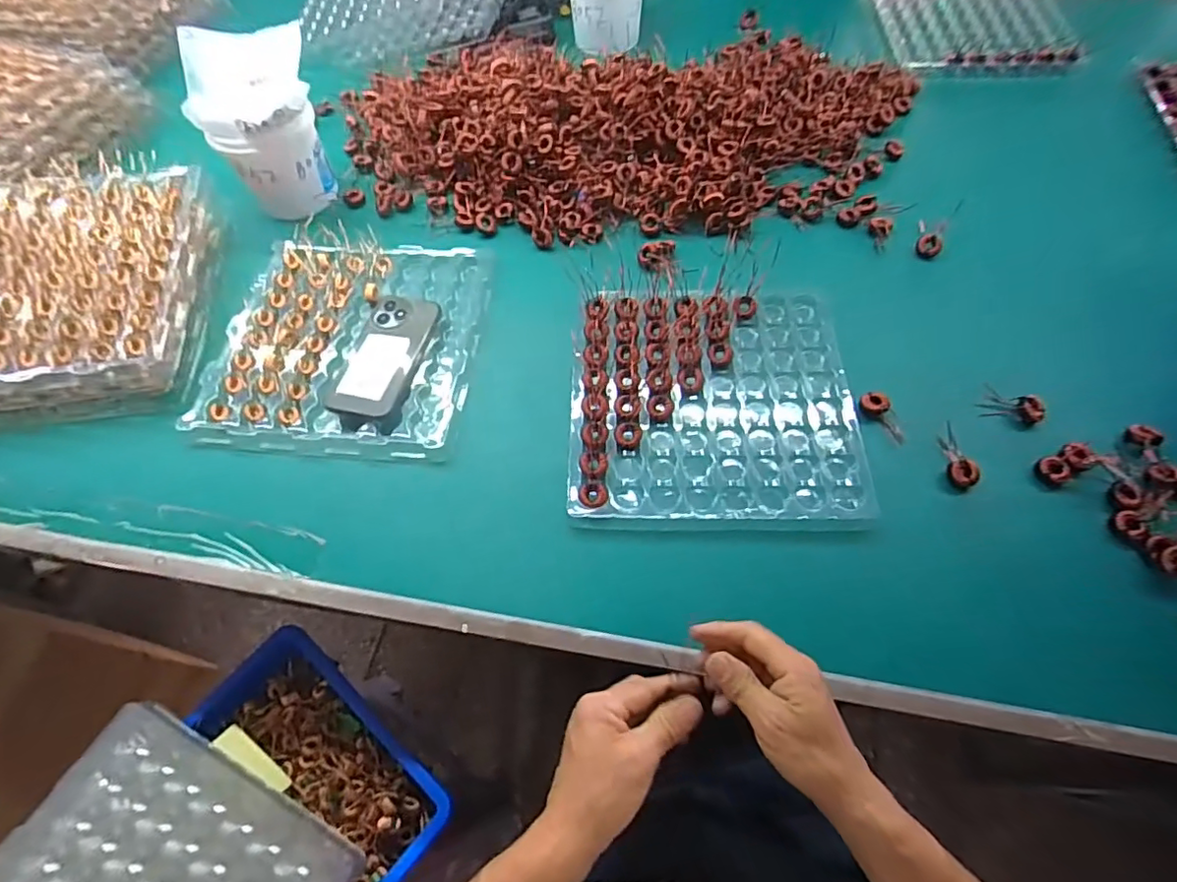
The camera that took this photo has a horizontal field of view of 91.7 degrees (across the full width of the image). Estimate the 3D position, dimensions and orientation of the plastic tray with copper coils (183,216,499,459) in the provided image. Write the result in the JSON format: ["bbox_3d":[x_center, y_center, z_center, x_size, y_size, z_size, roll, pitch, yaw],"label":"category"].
[{"bbox_3d":[-0.269,-0.119,0.658,0.279,0.033,0.294,4,65,5],"label":"plastic tray with copper coils"}]

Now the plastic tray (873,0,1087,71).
[{"bbox_3d":[0.611,-0.691,0.923,0.287,0.032,0.303,0,61,2],"label":"plastic tray"}]

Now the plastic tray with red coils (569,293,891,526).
[{"bbox_3d":[0.125,-0.043,0.583,0.273,0.020,0.266,0,64,3],"label":"plastic tray with red coils"}]

